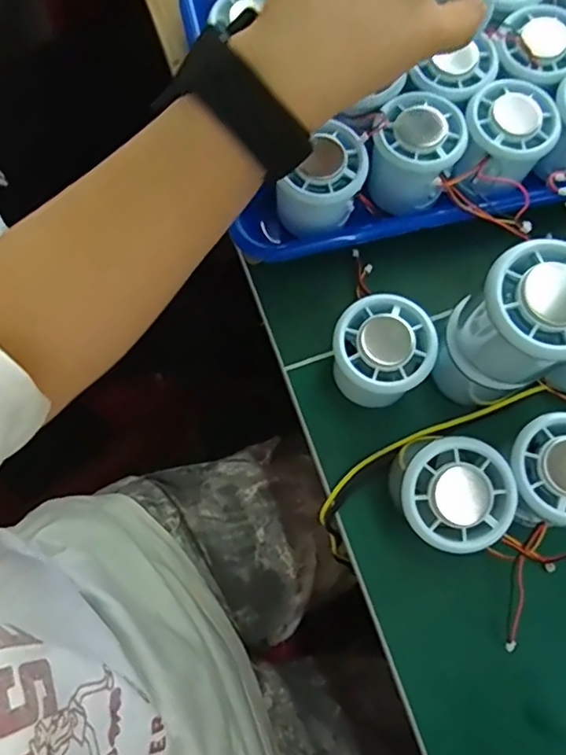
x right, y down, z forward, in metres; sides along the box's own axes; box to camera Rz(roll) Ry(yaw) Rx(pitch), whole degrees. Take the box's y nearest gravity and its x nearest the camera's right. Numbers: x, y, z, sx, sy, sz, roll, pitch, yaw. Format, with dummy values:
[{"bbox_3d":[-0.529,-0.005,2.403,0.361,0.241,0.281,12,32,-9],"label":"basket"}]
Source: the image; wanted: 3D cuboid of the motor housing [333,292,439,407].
[{"bbox_3d":[0.058,-0.011,0.347,0.061,0.059,0.058,25,75,6],"label":"motor housing"}]

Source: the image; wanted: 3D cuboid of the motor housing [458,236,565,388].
[{"bbox_3d":[0.120,-0.029,0.285,0.054,0.059,0.055,0,74,-1],"label":"motor housing"}]

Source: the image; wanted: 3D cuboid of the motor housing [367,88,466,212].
[{"bbox_3d":[0.085,-0.143,0.373,0.053,0.049,0.058,19,74,4],"label":"motor housing"}]

